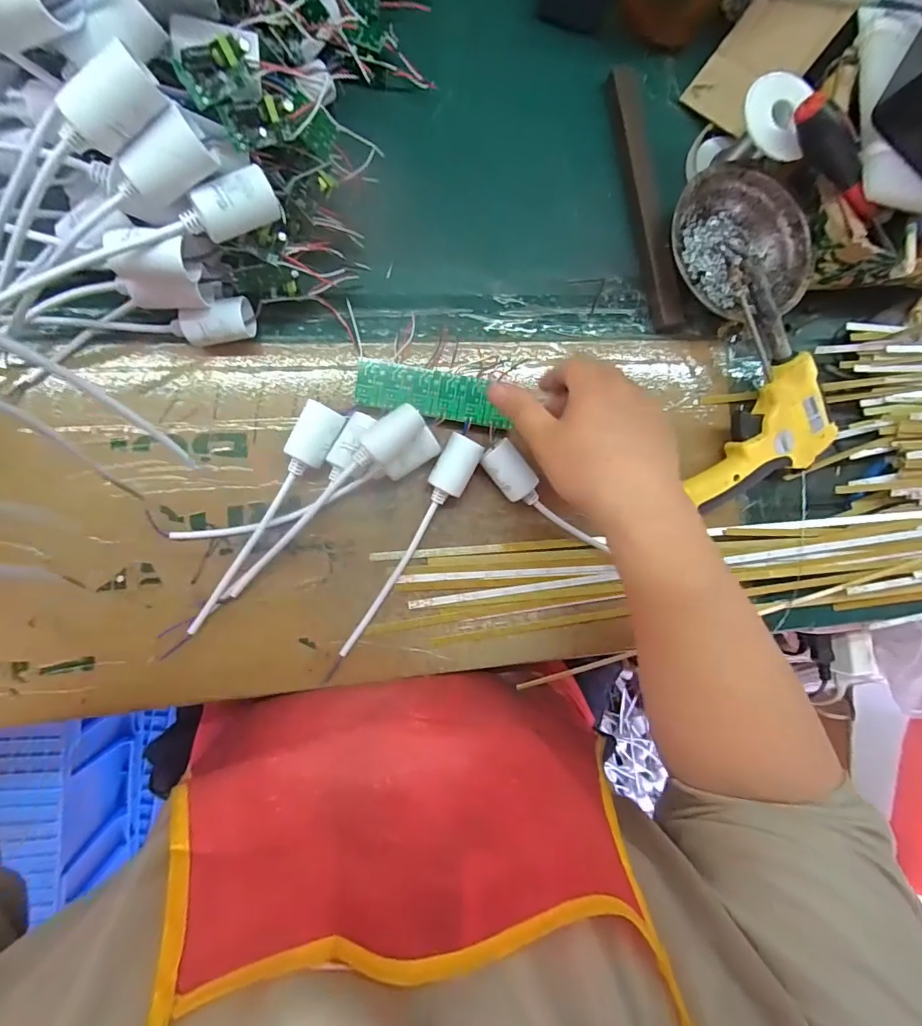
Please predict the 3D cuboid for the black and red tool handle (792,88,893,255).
[{"bbox_3d":[0.299,-0.261,0.371,0.139,0.033,0.023,33,84,-24],"label":"black and red tool handle"}]

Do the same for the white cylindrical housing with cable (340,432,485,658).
[{"bbox_3d":[-0.036,0.024,0.356,0.028,0.025,0.184,29,85,-8],"label":"white cylindrical housing with cable"}]

